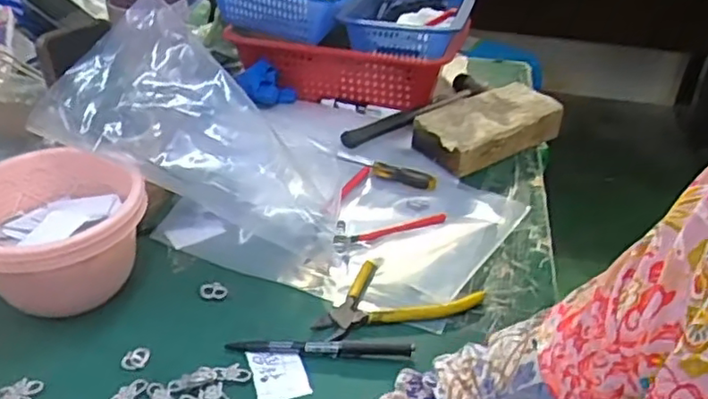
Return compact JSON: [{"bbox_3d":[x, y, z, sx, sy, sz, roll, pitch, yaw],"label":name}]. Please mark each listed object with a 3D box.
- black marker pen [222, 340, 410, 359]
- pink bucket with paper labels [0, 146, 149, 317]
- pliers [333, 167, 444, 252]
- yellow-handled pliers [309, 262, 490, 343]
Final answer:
[{"bbox_3d":[-0.027,0.121,0.523,0.147,0.009,0.013,2,34,1],"label":"black marker pen"},{"bbox_3d":[-0.256,0.032,0.555,0.141,0.098,0.143,1,34,-1],"label":"pink bucket with paper labels"},{"bbox_3d":[0.014,0.005,0.691,0.123,0.014,0.121,-13,37,-21],"label":"pliers"},{"bbox_3d":[0.036,0.084,0.574,0.151,0.018,0.070,-10,36,-17],"label":"yellow-handled pliers"}]

